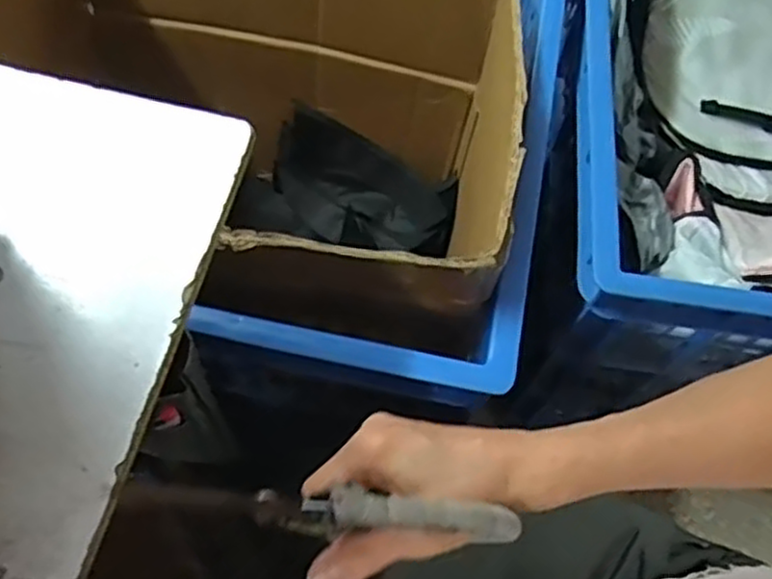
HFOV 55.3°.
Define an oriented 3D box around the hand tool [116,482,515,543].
[{"bbox_3d":[-0.025,0.098,0.323,0.171,0.025,0.017,6,65,-3],"label":"hand tool"}]

